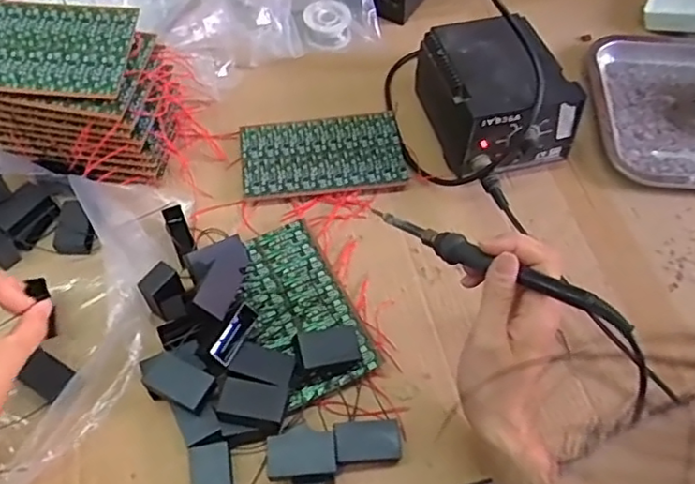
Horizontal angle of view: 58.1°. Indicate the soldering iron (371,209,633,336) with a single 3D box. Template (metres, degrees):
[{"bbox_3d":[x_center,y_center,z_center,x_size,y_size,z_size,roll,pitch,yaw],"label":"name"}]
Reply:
[{"bbox_3d":[0.099,0.014,0.446,0.205,0.020,0.019,25,58,36],"label":"soldering iron"}]

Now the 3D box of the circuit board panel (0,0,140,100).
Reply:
[{"bbox_3d":[-0.263,-0.167,0.533,0.156,0.007,0.091,6,68,3],"label":"circuit board panel"}]

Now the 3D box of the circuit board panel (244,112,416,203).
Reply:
[{"bbox_3d":[-0.023,-0.086,0.614,0.156,0.008,0.093,-9,59,-7],"label":"circuit board panel"}]

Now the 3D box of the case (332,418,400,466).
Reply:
[{"bbox_3d":[0.015,0.149,0.467,0.049,0.020,0.031,-4,58,-4],"label":"case"}]

